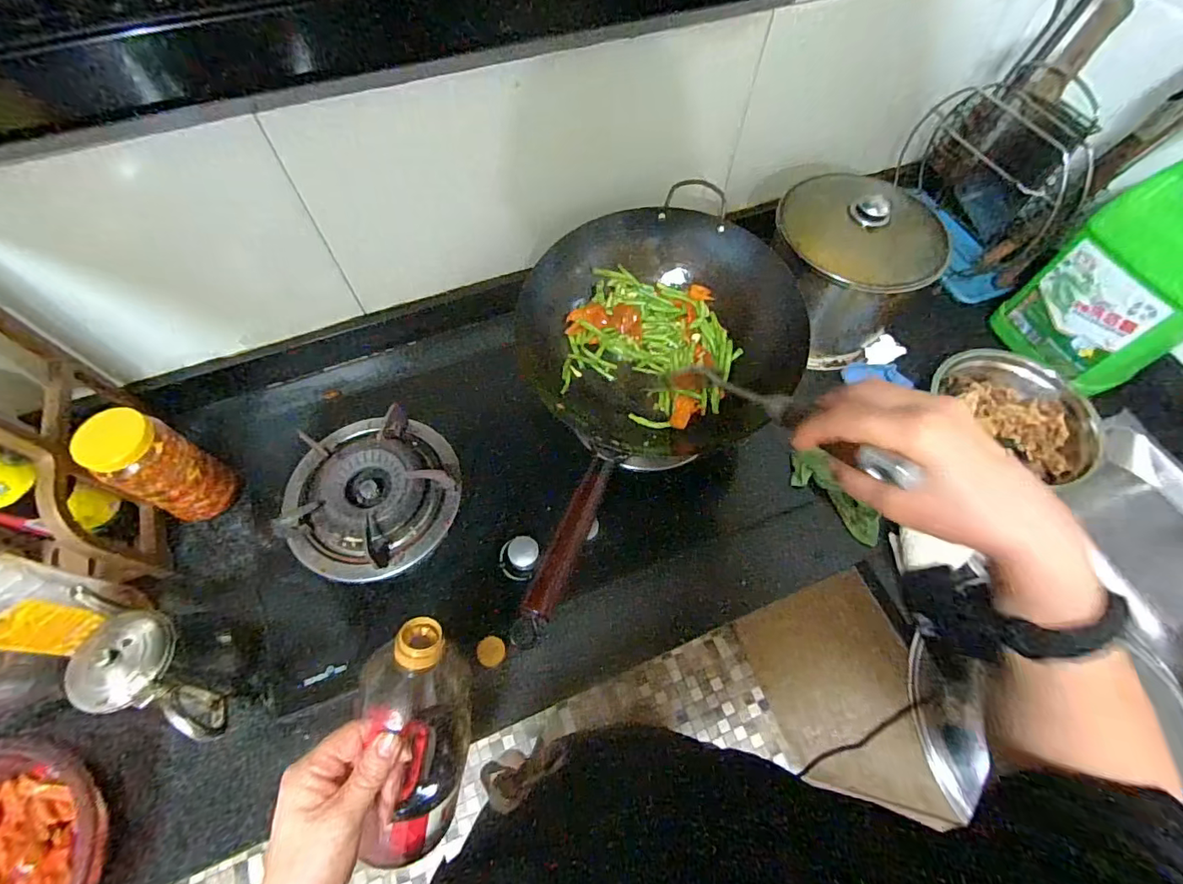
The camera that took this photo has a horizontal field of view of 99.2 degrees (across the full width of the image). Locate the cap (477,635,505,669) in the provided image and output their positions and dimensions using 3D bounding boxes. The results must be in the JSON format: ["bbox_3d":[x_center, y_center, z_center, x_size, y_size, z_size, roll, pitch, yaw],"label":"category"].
[{"bbox_3d":[-0.117,0.246,0.589,0.031,0.015,0.033,0,63,-1],"label":"cap"}]

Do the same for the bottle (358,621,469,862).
[{"bbox_3d":[-0.141,0.259,0.401,0.074,0.252,0.086,8,21,3],"label":"bottle"}]

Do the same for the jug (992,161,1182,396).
[{"bbox_3d":[0.714,-0.208,0.659,0.098,0.274,0.182,-31,67,-15],"label":"jug"}]

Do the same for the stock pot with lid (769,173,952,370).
[{"bbox_3d":[0.376,-0.245,0.739,0.223,0.205,0.191,-17,65,-10],"label":"stock pot with lid"}]

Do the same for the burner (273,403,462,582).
[{"bbox_3d":[-0.288,0.056,0.645,0.216,0.054,0.213,0,63,-1],"label":"burner"}]

